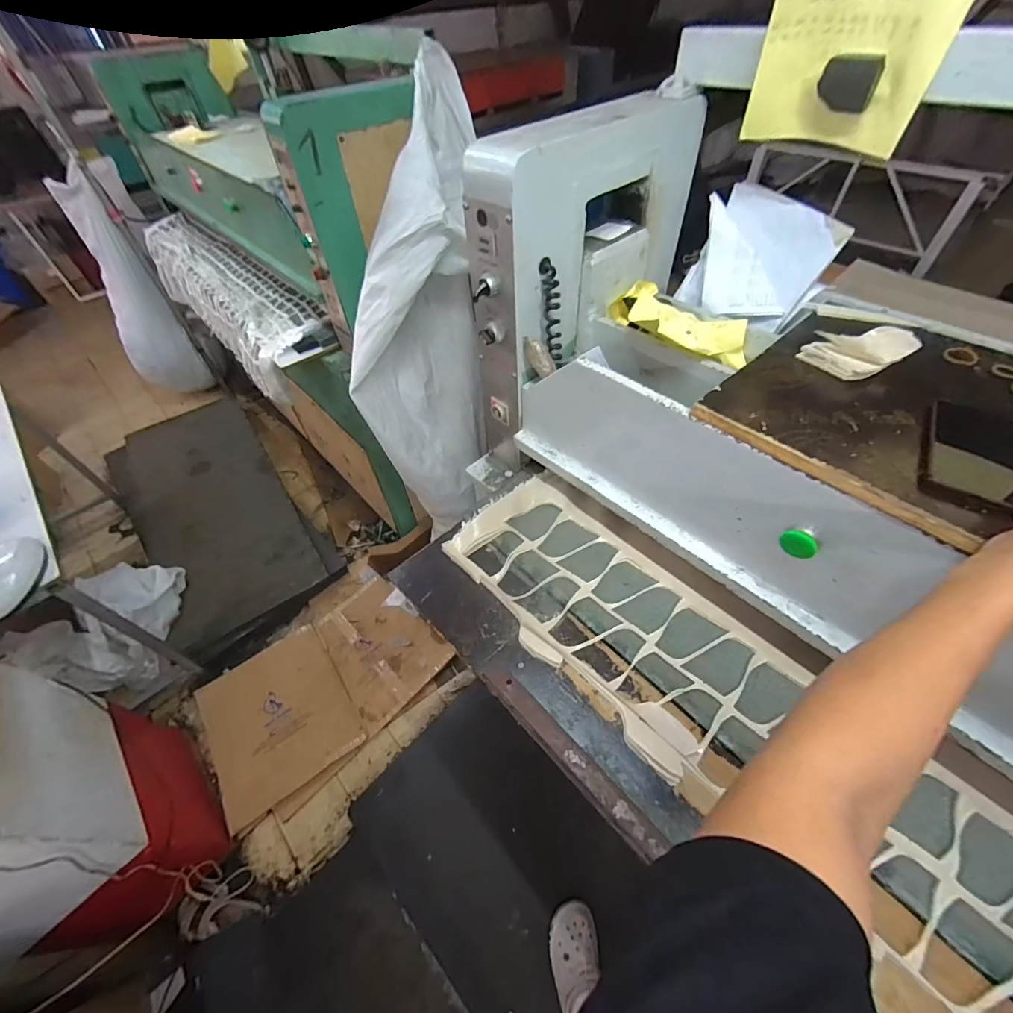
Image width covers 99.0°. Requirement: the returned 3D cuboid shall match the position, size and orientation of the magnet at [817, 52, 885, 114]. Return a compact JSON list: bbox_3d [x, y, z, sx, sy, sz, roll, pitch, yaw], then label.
[{"bbox_3d":[0.440,-0.546,0.558,0.066,0.052,0.009,31,59,24],"label":"magnet"}]

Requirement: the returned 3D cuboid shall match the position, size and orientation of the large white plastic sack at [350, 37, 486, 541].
[{"bbox_3d":[-0.213,-0.505,1.215,0.277,0.916,0.549,8,53,8],"label":"large white plastic sack"}]

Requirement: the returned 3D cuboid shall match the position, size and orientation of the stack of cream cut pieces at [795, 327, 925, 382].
[{"bbox_3d":[0.460,-0.207,0.563,0.110,0.032,0.078,-20,54,-13],"label":"stack of cream cut pieces"}]

